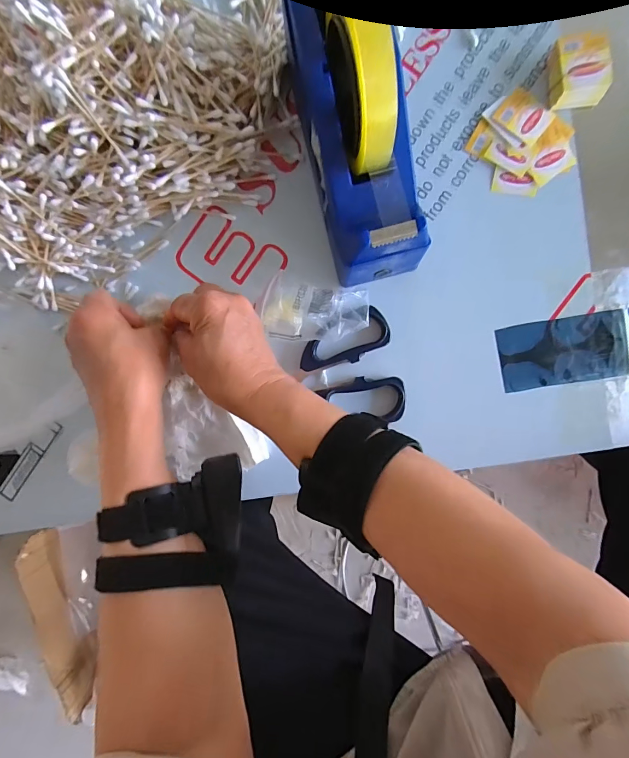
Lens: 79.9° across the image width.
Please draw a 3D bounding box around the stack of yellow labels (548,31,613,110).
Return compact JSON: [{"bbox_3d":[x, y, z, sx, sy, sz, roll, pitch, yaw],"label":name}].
[{"bbox_3d":[0.226,-0.260,0.319,0.042,0.021,0.049,-4,92,3],"label":"stack of yellow labels"}]

